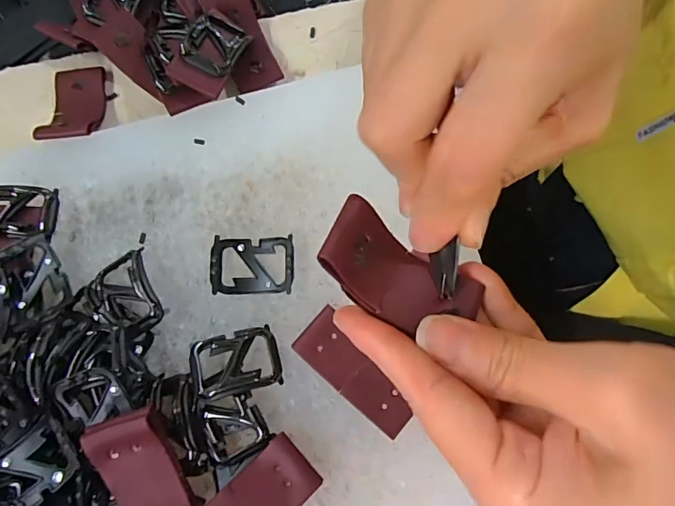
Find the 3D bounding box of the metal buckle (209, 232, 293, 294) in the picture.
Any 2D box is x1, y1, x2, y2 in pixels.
[{"bbox_3d":[-0.041,0.006,0.219,0.039,0.011,0.027,1,77,0],"label":"metal buckle"}]

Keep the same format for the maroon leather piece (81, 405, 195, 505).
[{"bbox_3d":[-0.078,0.093,0.184,0.028,0.008,0.058,-16,104,-3],"label":"maroon leather piece"}]

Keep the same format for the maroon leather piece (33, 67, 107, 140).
[{"bbox_3d":[-0.148,-0.085,0.250,0.030,0.019,0.054,-10,77,-2],"label":"maroon leather piece"}]

